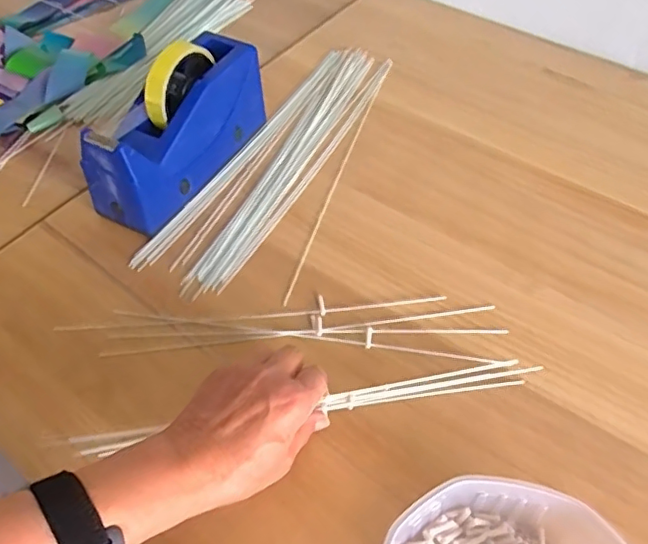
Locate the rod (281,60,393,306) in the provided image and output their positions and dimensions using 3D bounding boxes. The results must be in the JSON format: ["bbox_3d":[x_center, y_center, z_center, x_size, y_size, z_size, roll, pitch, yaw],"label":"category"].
[{"bbox_3d":[0.024,-0.119,0.595,0.008,0.004,0.389,15,53,10],"label":"rod"}]

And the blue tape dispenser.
[{"bbox_3d":[-0.139,-0.142,0.538,0.066,0.116,0.202,26,55,17],"label":"blue tape dispenser"}]

